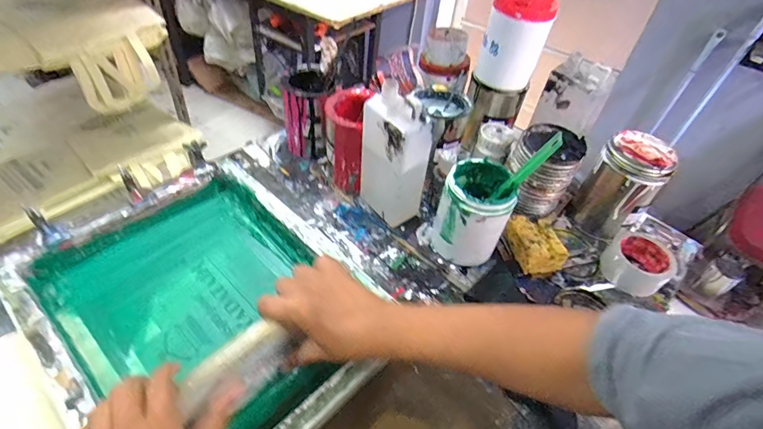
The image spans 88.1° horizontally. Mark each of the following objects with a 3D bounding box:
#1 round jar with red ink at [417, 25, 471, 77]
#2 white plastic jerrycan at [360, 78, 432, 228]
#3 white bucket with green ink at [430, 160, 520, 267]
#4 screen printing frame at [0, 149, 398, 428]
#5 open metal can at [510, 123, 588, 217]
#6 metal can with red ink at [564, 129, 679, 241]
[{"bbox_3d":[0.128,-0.321,0.777,0.097,0.055,0.101,13,46,6],"label":"round jar with red ink"},{"bbox_3d":[0.018,-0.076,0.617,0.053,0.235,0.109,-30,56,-30],"label":"white plastic jerrycan"},{"bbox_3d":[0.136,0.000,0.592,0.092,0.136,0.090,4,46,-4],"label":"white bucket with green ink"},{"bbox_3d":[-0.221,0.110,0.542,0.452,0.043,0.385,38,53,26],"label":"screen printing frame"},{"bbox_3d":[0.272,-0.083,0.668,0.101,0.135,0.101,4,46,-4],"label":"open metal can"},{"bbox_3d":[0.412,-0.049,0.687,0.105,0.158,0.112,34,52,24],"label":"metal can with red ink"}]

